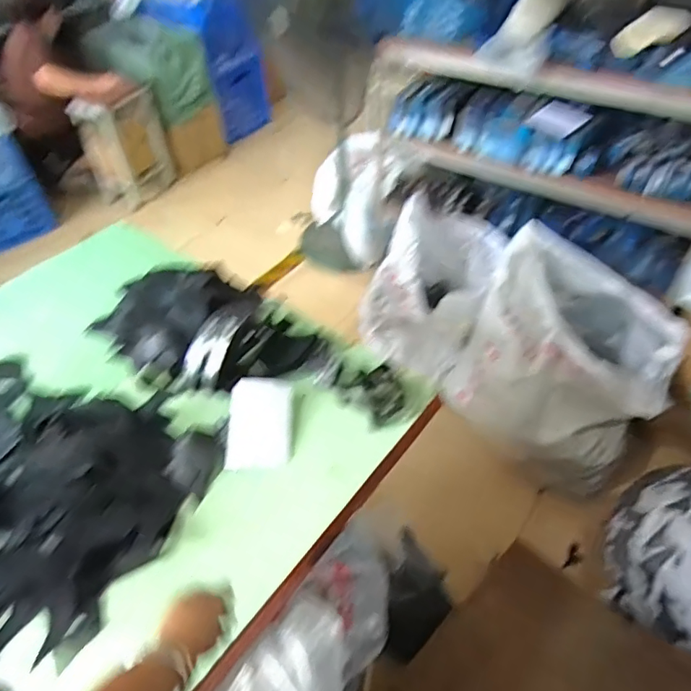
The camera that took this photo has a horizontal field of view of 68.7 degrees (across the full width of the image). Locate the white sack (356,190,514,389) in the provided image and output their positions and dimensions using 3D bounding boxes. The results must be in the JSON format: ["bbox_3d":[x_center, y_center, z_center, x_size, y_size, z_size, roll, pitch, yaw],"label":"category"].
[{"bbox_3d":[0.346,-0.225,1.810,0.511,0.592,0.367,-38,57,-22],"label":"white sack"}]

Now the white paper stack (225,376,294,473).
[{"bbox_3d":[-0.156,0.143,0.932,0.113,0.011,0.173,4,60,-8],"label":"white paper stack"}]

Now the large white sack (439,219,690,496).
[{"bbox_3d":[0.687,0.044,1.610,0.600,0.491,0.523,34,62,28],"label":"large white sack"}]

